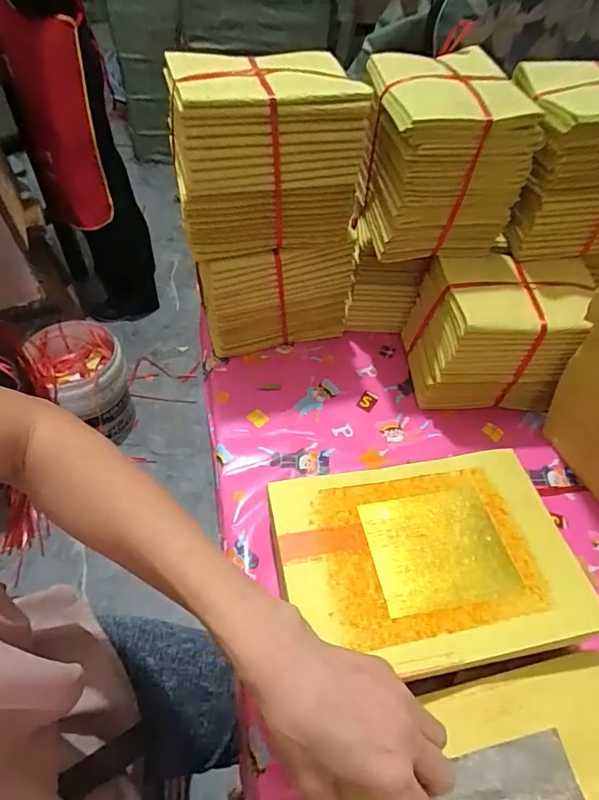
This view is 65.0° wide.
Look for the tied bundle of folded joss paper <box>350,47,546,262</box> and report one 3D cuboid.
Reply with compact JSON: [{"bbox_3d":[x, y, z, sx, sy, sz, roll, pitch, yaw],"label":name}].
[{"bbox_3d":[0.132,-0.224,0.460,0.131,0.138,0.114,-9,52,-10],"label":"tied bundle of folded joss paper"}]

